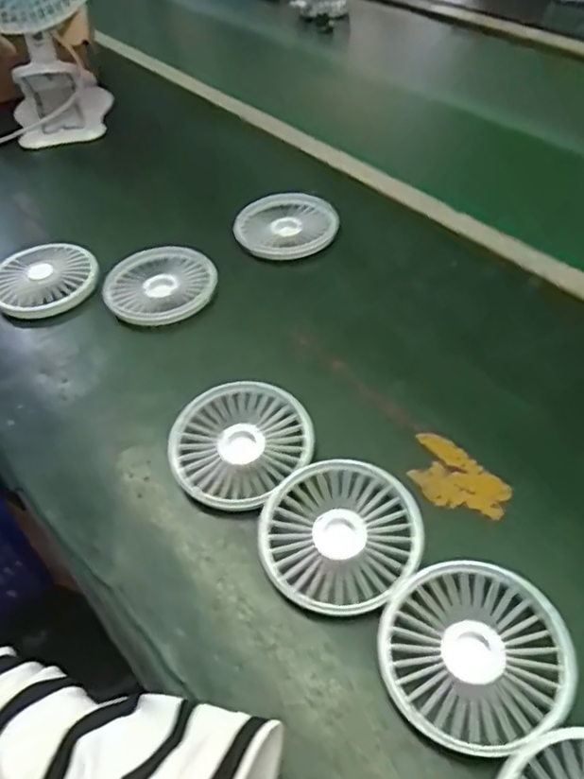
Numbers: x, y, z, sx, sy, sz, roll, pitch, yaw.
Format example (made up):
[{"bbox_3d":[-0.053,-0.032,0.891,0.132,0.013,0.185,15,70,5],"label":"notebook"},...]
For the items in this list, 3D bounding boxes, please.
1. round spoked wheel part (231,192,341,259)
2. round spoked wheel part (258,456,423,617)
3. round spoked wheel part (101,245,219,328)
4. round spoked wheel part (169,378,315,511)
[{"bbox_3d":[-0.006,-0.149,0.551,0.087,0.025,0.084,-3,47,3],"label":"round spoked wheel part"},{"bbox_3d":[0.029,0.081,0.349,0.090,0.018,0.086,-2,48,2],"label":"round spoked wheel part"},{"bbox_3d":[-0.107,-0.084,0.506,0.089,0.022,0.078,-8,49,-3],"label":"round spoked wheel part"},{"bbox_3d":[-0.031,0.035,0.394,0.088,0.022,0.084,-2,48,2],"label":"round spoked wheel part"}]

